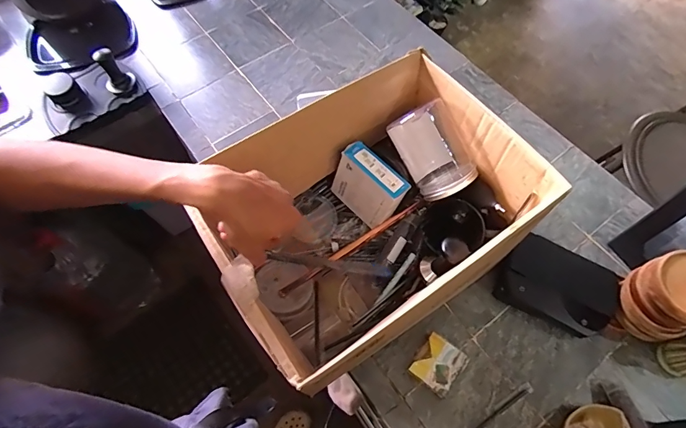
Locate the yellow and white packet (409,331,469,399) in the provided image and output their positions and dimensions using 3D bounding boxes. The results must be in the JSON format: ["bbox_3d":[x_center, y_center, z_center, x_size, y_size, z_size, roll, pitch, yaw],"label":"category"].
[{"bbox_3d":[0.145,0.230,0.614,0.065,0.033,0.071,37,69,17],"label":"yellow and white packet"}]

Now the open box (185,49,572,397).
[{"bbox_3d":[0.043,0.011,0.593,0.399,0.240,0.296,-28,62,-13],"label":"open box"}]

